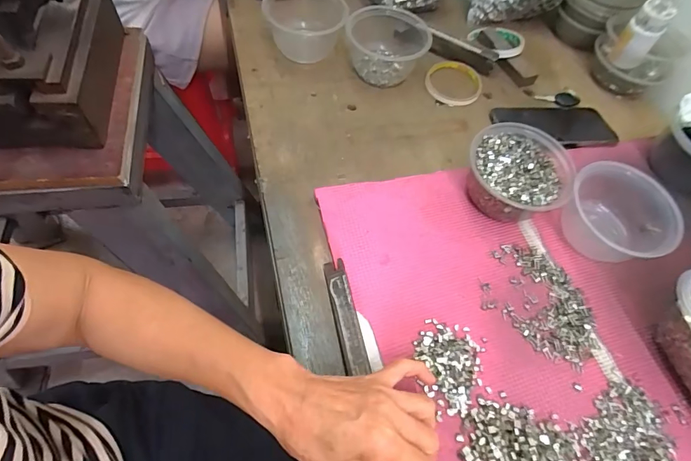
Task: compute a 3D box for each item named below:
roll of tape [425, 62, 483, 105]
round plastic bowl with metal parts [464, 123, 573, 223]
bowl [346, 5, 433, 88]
[{"bbox_3d":[0.160,-0.218,0.585,0.083,0.013,0.086,11,59,2],"label":"roll of tape"},{"bbox_3d":[0.198,-0.062,0.457,0.116,0.061,0.108,3,60,-5],"label":"round plastic bowl with metal parts"},{"bbox_3d":[0.064,-0.276,0.577,0.114,0.060,0.132,19,59,5],"label":"bowl"}]

